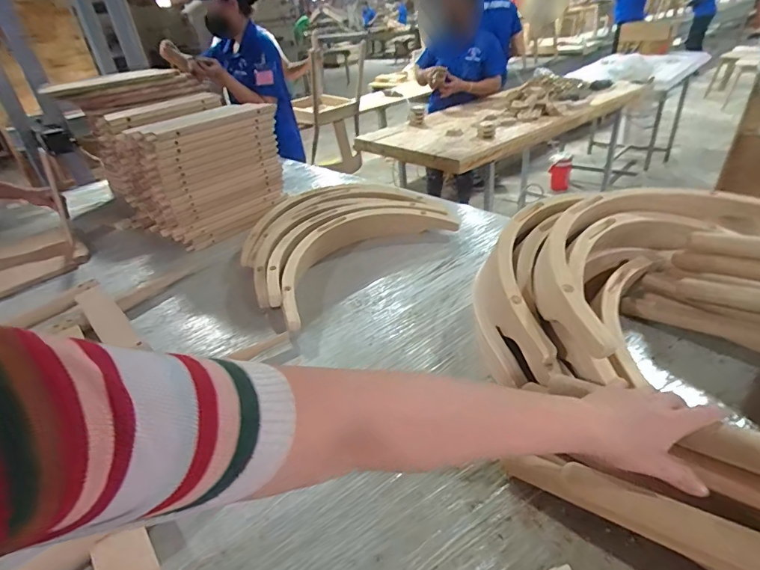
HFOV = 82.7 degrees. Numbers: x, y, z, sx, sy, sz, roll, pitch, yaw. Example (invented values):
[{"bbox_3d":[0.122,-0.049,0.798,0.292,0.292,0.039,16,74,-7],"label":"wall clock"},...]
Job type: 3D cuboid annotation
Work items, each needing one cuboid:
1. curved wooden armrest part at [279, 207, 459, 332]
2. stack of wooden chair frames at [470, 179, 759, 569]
[{"bbox_3d":[-0.049,-0.083,1.015,0.193,0.091,0.534,24,45,39],"label":"curved wooden armrest part"},{"bbox_3d":[0.440,0.059,0.583,0.651,0.225,0.567,21,41,36],"label":"stack of wooden chair frames"}]

